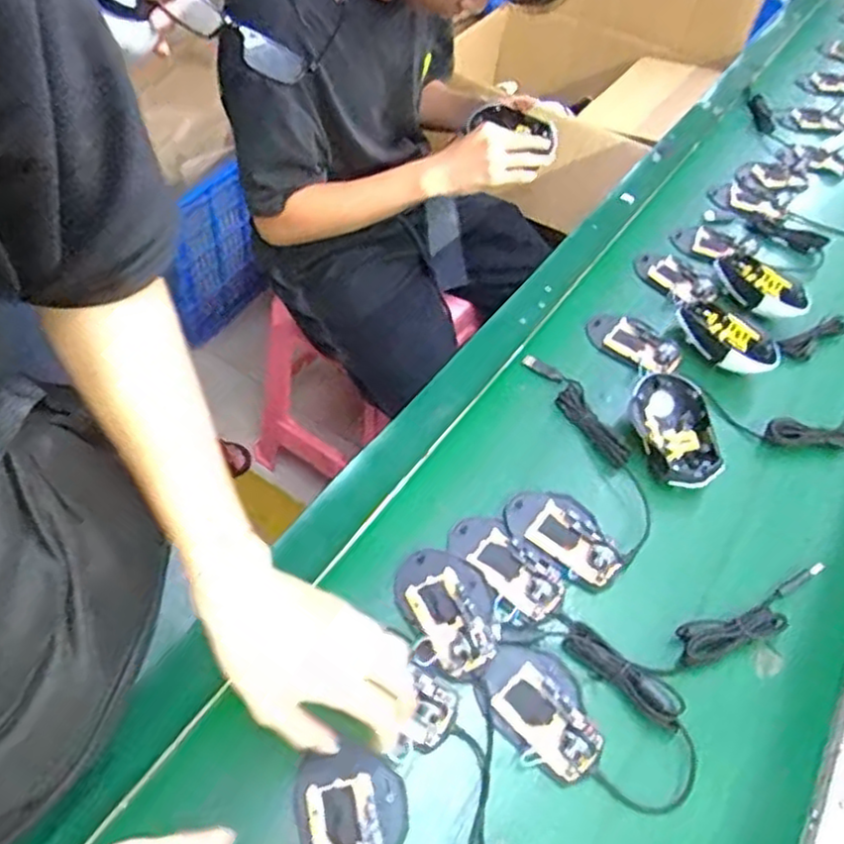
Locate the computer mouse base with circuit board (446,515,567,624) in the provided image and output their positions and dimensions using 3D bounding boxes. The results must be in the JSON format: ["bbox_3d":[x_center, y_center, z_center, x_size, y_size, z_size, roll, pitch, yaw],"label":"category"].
[{"bbox_3d":[0.072,0.119,0.594,0.057,0.014,0.107,-35,61,-28],"label":"computer mouse base with circuit board"}]

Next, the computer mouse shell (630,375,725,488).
[{"bbox_3d":[0.248,0.006,0.690,0.073,0.029,0.127,-3,52,-7],"label":"computer mouse shell"}]

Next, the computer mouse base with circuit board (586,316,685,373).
[{"bbox_3d":[0.237,-0.091,0.780,0.106,0.019,0.052,28,54,17],"label":"computer mouse base with circuit board"}]

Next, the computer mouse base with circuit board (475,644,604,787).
[{"bbox_3d":[0.093,0.215,0.525,0.072,0.028,0.101,-31,60,-26],"label":"computer mouse base with circuit board"}]

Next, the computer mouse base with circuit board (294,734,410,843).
[{"bbox_3d":[-0.046,0.271,0.465,0.074,0.020,0.107,-4,52,-8],"label":"computer mouse base with circuit board"}]

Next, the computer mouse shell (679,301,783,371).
[{"bbox_3d":[0.342,-0.096,0.778,0.066,0.031,0.127,-22,56,-21],"label":"computer mouse shell"}]

